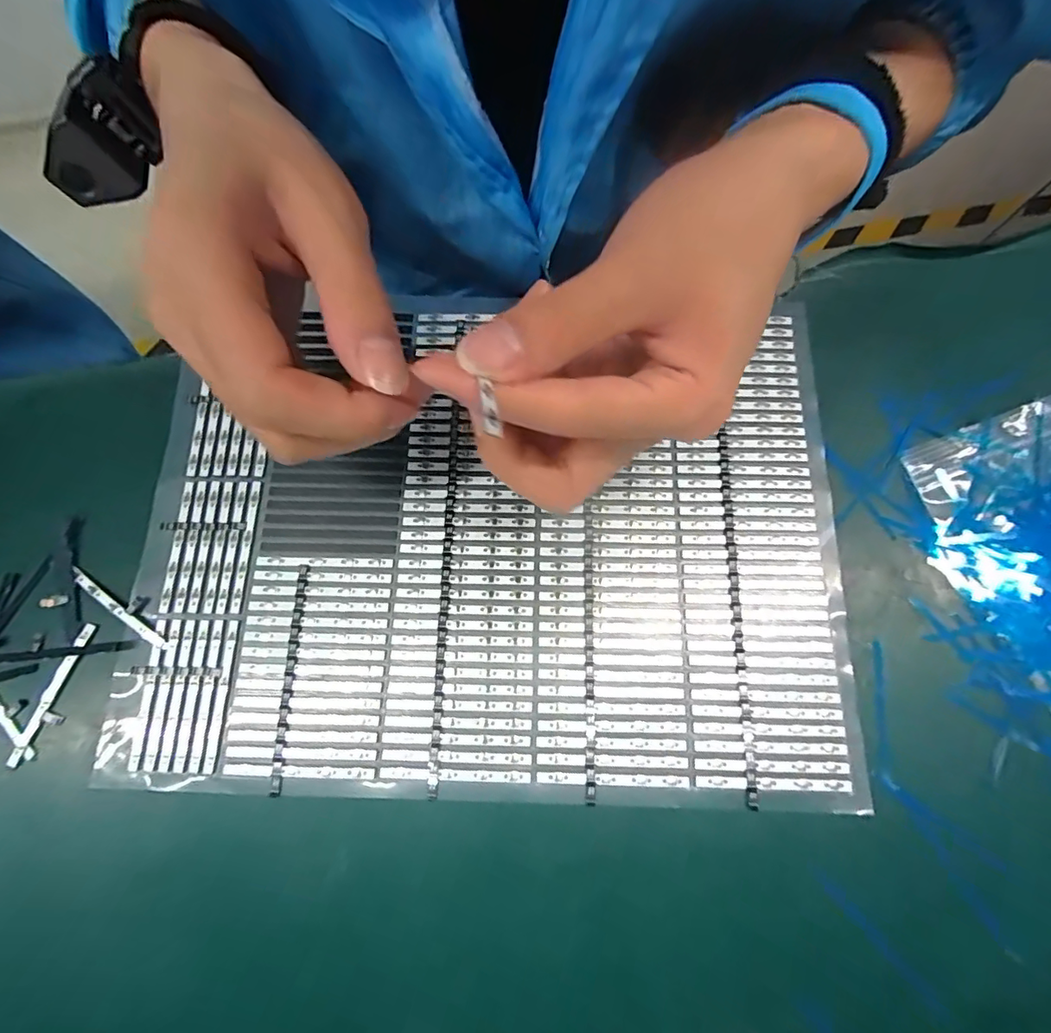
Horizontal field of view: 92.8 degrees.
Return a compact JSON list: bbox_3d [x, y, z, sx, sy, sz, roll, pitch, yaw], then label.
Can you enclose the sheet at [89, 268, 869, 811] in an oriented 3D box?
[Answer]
[{"bbox_3d":[-0.016,0.003,0.226,0.302,0.004,0.220,2,76,1],"label":"sheet"}]

